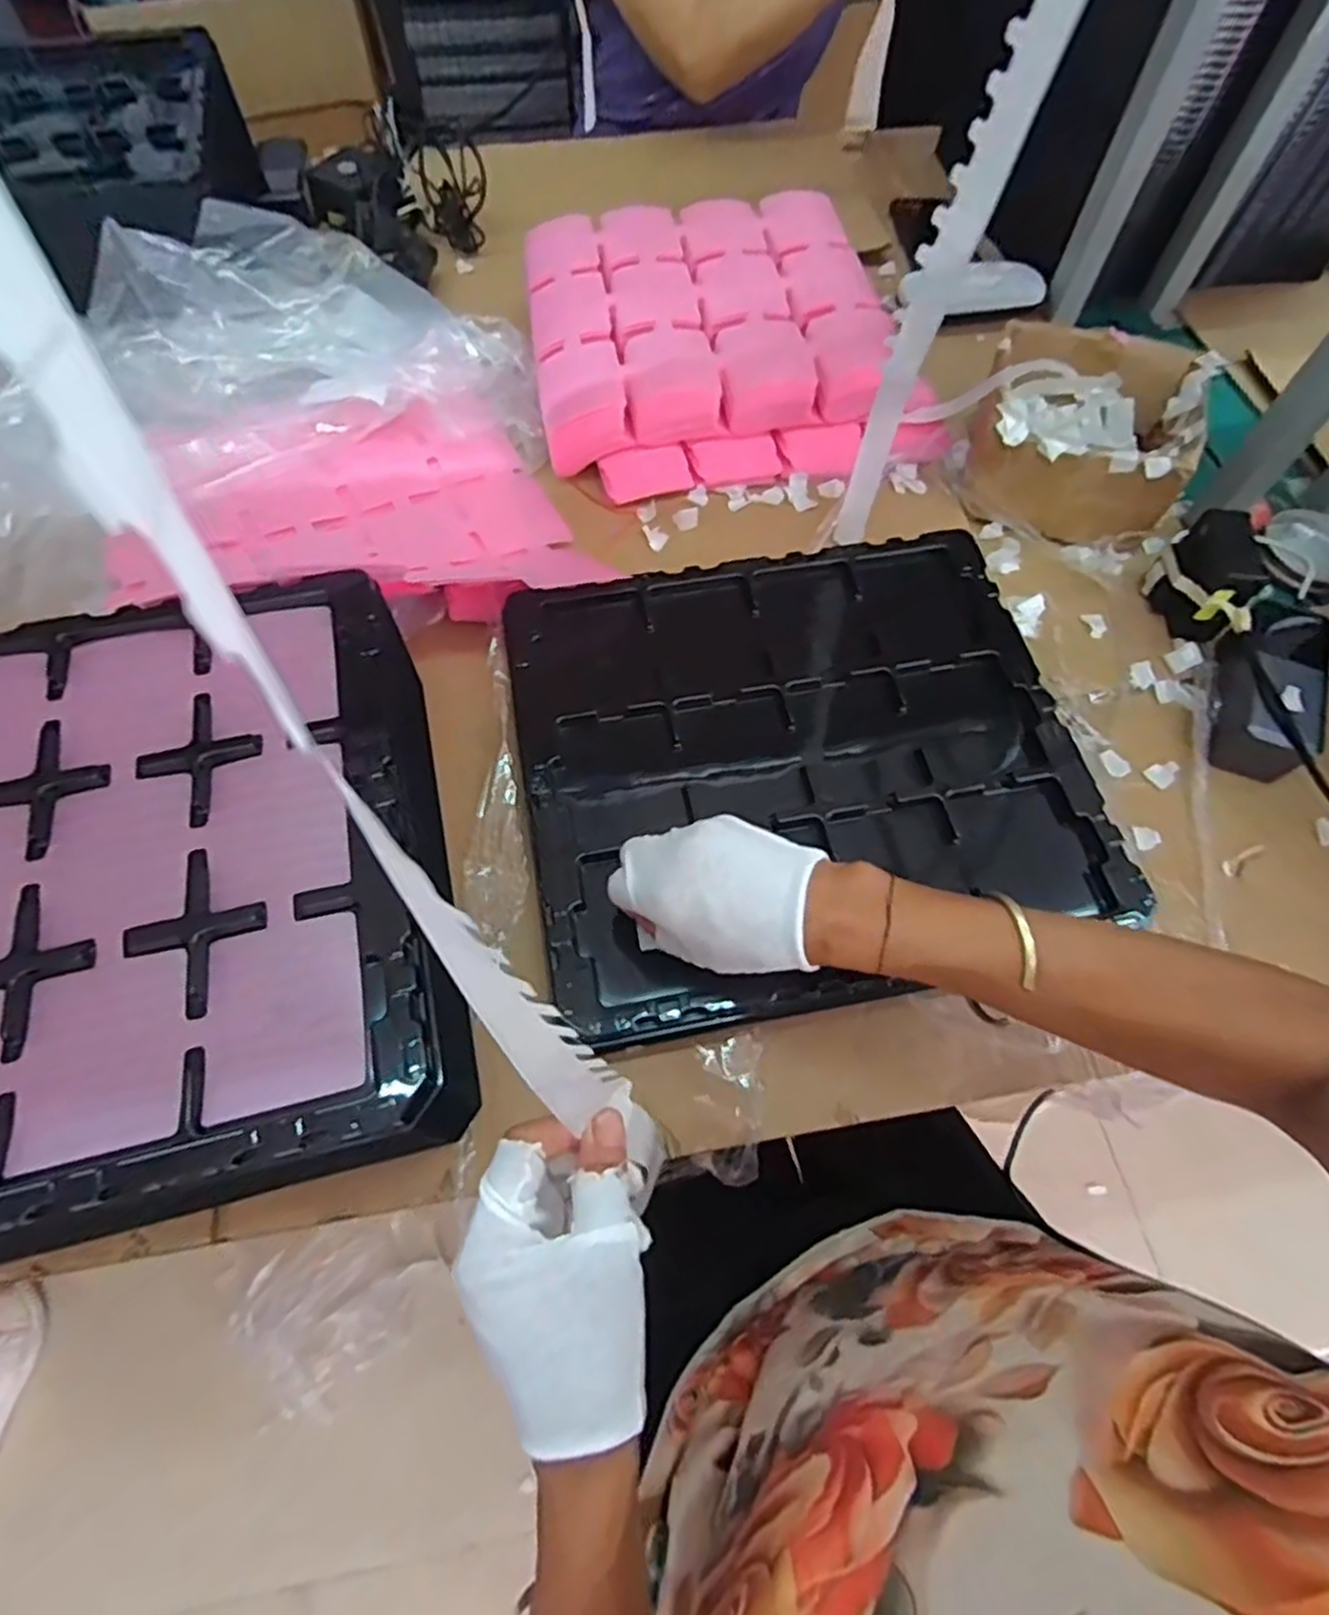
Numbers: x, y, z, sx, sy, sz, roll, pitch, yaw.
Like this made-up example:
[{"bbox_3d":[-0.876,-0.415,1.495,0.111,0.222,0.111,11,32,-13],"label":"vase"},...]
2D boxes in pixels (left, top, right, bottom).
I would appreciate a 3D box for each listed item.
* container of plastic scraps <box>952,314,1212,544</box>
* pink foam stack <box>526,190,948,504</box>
[{"bbox_3d":[0.358,-0.326,0.658,0.162,0.092,0.176,21,64,8],"label":"container of plastic scraps"},{"bbox_3d":[0.053,-0.449,0.709,0.353,0.075,0.344,-9,63,-7],"label":"pink foam stack"}]

